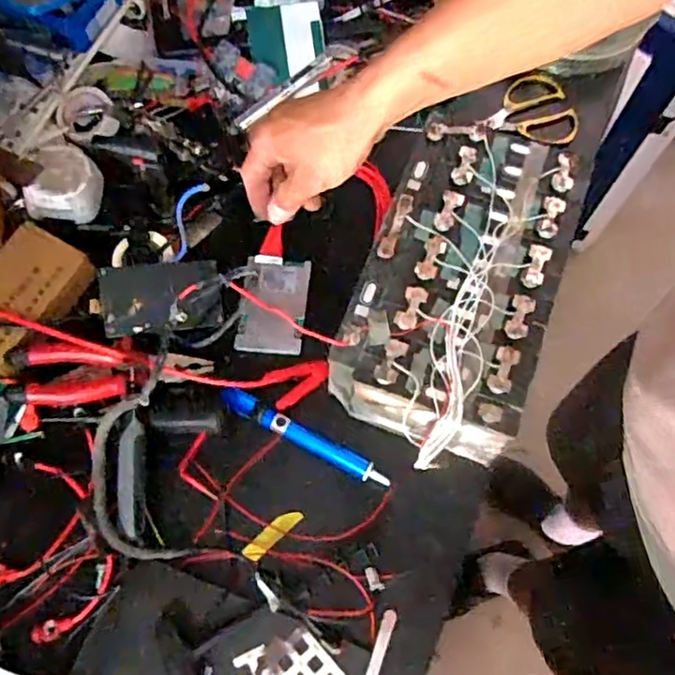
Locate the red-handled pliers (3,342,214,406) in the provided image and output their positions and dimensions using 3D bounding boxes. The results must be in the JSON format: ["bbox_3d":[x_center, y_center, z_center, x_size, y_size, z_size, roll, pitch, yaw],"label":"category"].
[{"bbox_3d":[-0.227,0.037,0.624,0.192,0.034,0.065,-2,68,-1],"label":"red-handled pliers"}]

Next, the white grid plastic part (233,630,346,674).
[{"bbox_3d":[-0.039,0.289,0.537,0.084,0.004,0.060,37,73,13],"label":"white grid plastic part"}]

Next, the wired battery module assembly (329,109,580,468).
[{"bbox_3d":[0.118,-0.047,0.630,0.176,0.102,0.344,18,69,7],"label":"wired battery module assembly"}]

